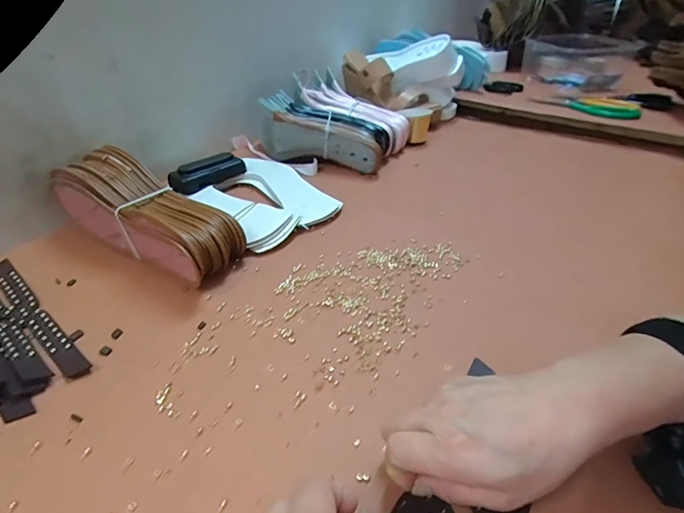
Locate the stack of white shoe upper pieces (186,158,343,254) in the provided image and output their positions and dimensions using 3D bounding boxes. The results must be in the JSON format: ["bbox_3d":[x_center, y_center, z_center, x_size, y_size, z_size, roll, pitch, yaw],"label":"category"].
[{"bbox_3d":[-0.108,-0.082,0.570,0.146,0.021,0.201,-25,44,-32],"label":"stack of white shoe upper pieces"}]

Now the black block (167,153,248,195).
[{"bbox_3d":[-0.191,-0.119,0.597,0.103,0.033,0.039,-27,44,-33],"label":"black block"}]

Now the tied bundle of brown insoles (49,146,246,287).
[{"bbox_3d":[-0.224,-0.049,0.475,0.251,0.080,0.078,21,40,25],"label":"tied bundle of brown insoles"}]

